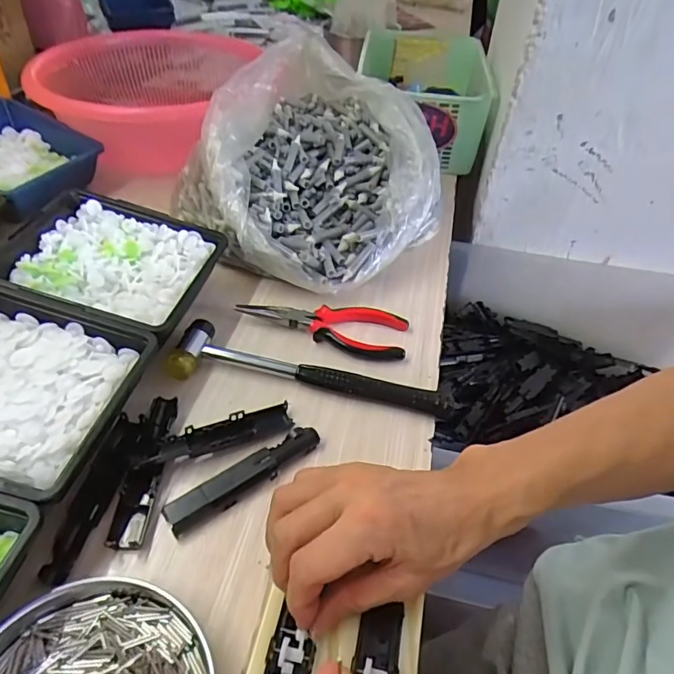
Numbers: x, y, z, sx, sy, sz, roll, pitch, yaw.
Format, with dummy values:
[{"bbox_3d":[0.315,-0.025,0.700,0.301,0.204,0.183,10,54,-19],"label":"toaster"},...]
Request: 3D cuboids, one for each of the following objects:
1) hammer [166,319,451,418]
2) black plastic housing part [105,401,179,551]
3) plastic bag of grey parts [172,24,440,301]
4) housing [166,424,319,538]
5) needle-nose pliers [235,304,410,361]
[{"bbox_3d":[-0.023,0.031,0.424,0.235,0.022,0.049,11,44,7],"label":"hammer"},{"bbox_3d":[-0.136,0.092,0.363,0.023,0.013,0.117,3,44,-1],"label":"black plastic housing part"},{"bbox_3d":[-0.024,-0.187,0.544,0.253,0.148,0.249,32,50,26],"label":"plastic bag of grey parts"},{"bbox_3d":[-0.065,0.098,0.360,0.118,0.014,0.023,-27,52,-28],"label":"housing"},{"bbox_3d":[-0.014,-0.010,0.470,0.157,0.016,0.055,6,44,2],"label":"needle-nose pliers"}]

